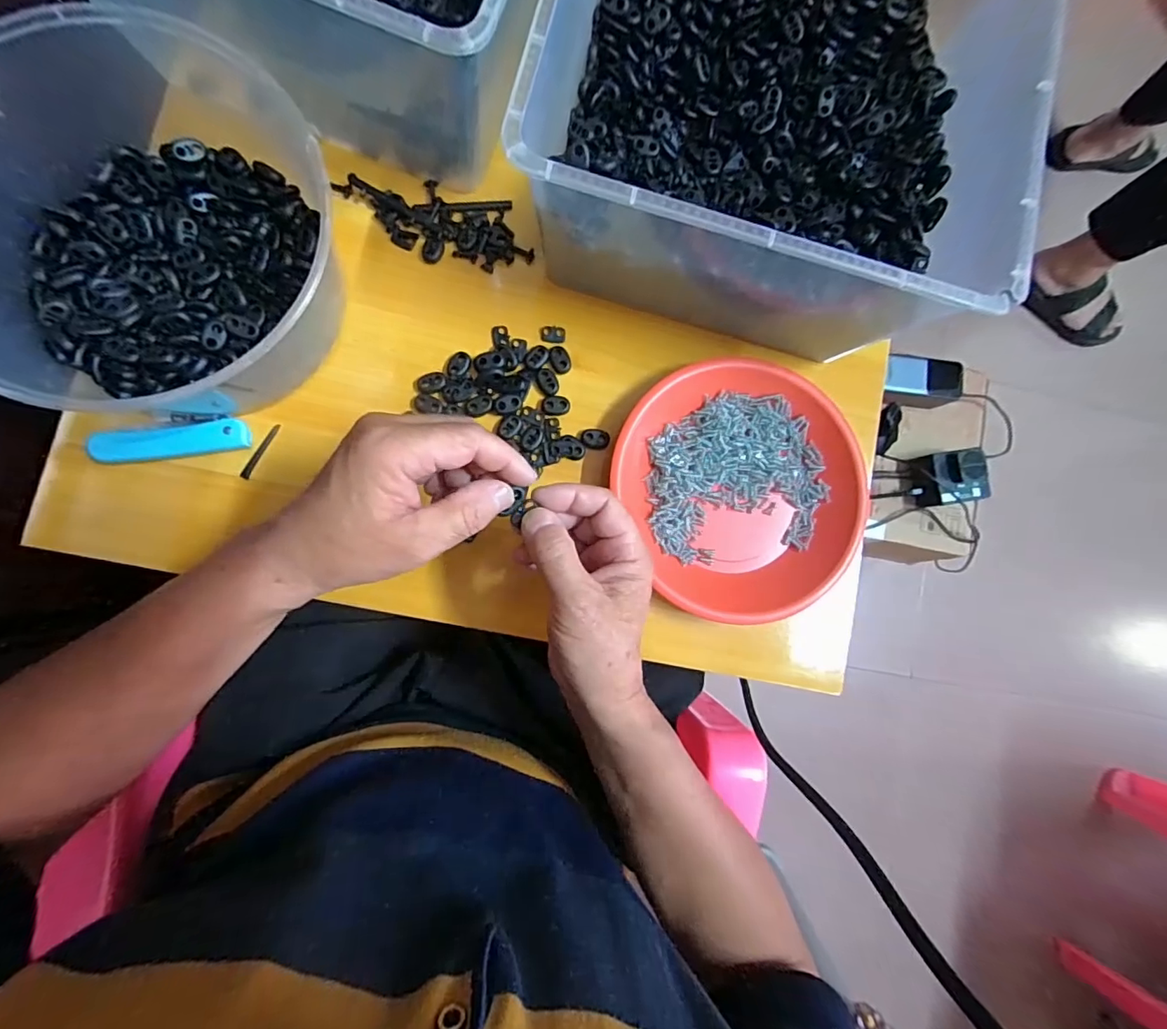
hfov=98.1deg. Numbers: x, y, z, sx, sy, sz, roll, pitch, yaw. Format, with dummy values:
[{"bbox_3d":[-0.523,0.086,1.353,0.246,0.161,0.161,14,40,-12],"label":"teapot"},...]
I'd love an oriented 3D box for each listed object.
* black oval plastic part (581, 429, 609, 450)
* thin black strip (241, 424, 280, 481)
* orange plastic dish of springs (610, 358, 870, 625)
[{"bbox_3d":[0.009,-0.058,0.389,0.021,0.005,0.015,15,83,-6],"label":"black oval plastic part"},{"bbox_3d":[-0.231,-0.045,0.362,0.006,0.004,0.044,27,82,-4],"label":"thin black strip"},{"bbox_3d":[0.121,-0.023,0.381,0.174,0.035,0.183,1,85,-7],"label":"orange plastic dish of springs"}]

